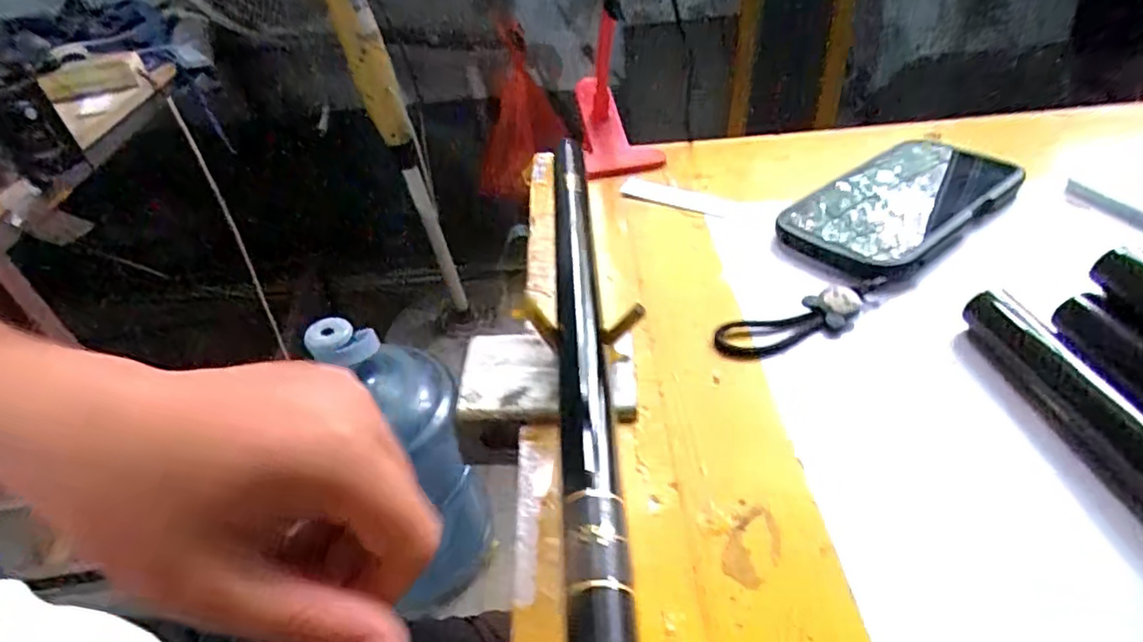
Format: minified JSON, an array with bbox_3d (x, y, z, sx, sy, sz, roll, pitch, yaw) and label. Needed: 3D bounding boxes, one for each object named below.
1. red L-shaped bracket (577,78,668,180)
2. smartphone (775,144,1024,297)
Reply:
[{"bbox_3d":[0.029,-0.154,0.500,0.059,0.018,0.120,-13,57,-7],"label":"red L-shaped bracket"},{"bbox_3d":[0.200,-0.073,0.378,0.180,0.019,0.081,-31,44,-27],"label":"smartphone"}]

